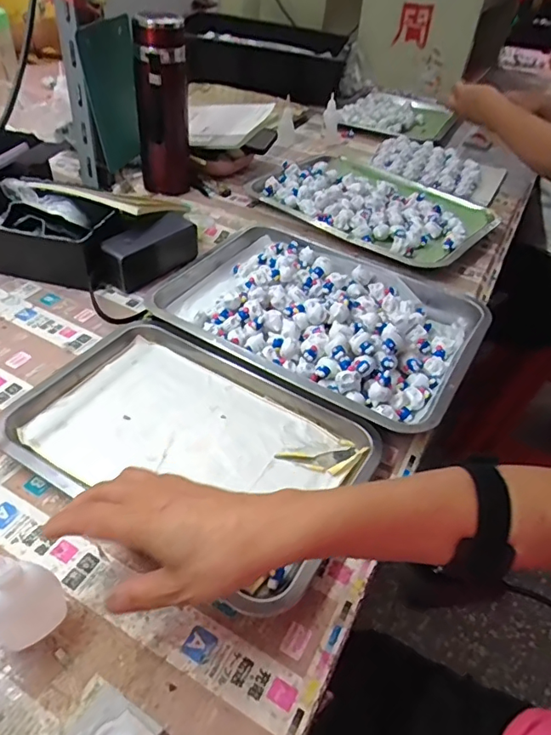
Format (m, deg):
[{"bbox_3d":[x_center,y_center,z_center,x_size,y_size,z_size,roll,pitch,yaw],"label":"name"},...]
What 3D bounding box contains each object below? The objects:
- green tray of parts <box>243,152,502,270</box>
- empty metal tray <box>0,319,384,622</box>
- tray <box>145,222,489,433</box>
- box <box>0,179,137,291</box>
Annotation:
[{"bbox_3d":[0.145,-0.260,0.787,0.340,0.028,0.238,35,50,27],"label":"green tray of parts"},{"bbox_3d":[-0.080,0.062,0.464,0.307,0.029,0.205,26,46,19],"label":"empty metal tray"},{"bbox_3d":[0.049,-0.064,0.601,0.354,0.048,0.253,26,46,19],"label":"tray"},{"bbox_3d":[-0.298,-0.170,0.646,0.211,0.084,0.116,14,43,7],"label":"box"}]

